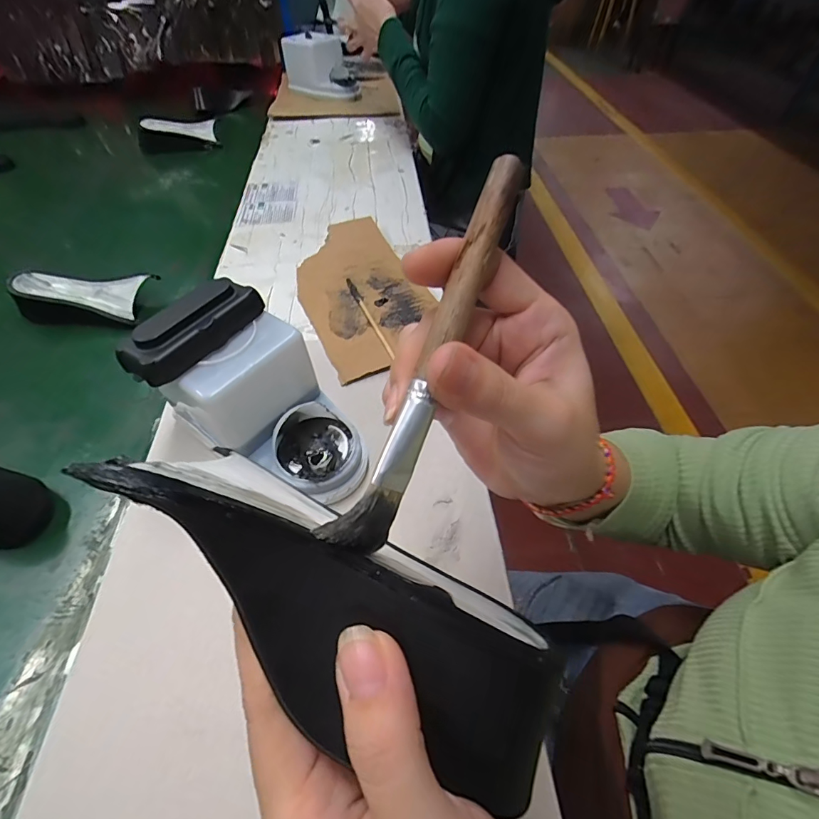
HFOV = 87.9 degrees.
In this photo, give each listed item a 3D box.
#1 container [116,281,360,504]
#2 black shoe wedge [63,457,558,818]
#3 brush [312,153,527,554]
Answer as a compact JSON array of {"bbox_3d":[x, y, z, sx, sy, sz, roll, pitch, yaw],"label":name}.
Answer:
[{"bbox_3d":[-0.114,-0.005,0.341,0.158,0.128,0.108,31,60,24],"label":"container"},{"bbox_3d":[-0.022,0.062,0.138,0.148,0.049,0.060,35,59,-6],"label":"black shoe wedge"},{"bbox_3d":[0.008,-0.021,0.142,0.014,0.014,0.139,20,84,19],"label":"brush"}]

